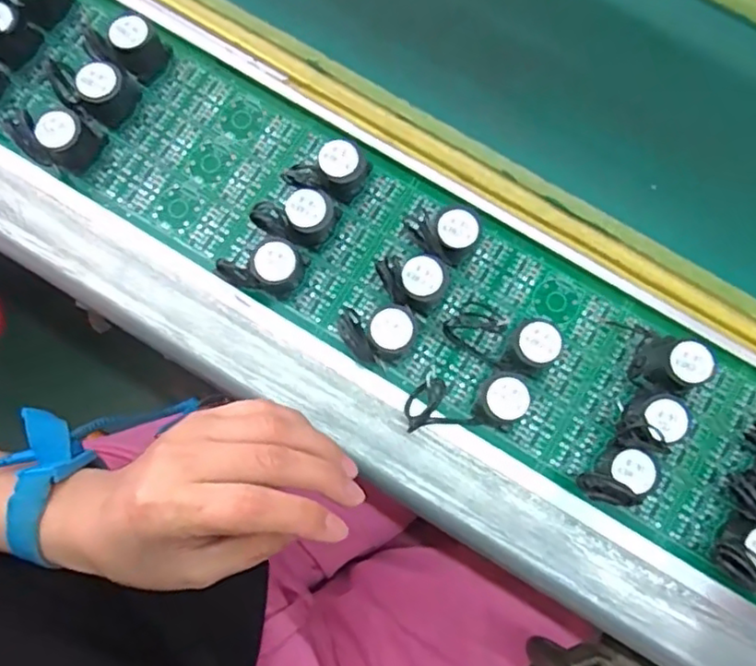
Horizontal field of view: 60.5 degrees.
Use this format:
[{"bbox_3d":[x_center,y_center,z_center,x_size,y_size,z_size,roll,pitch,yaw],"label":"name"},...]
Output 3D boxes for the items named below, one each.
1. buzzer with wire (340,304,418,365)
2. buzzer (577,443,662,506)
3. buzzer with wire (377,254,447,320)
[{"bbox_3d":[0.001,0.001,0.333,0.038,0.027,0.028,5,80,1],"label":"buzzer with wire"},{"bbox_3d":[0.117,0.071,0.318,0.036,0.034,0.027,-40,82,-7],"label":"buzzer"},{"bbox_3d":[0.017,-0.025,0.338,0.033,0.026,0.026,10,80,2],"label":"buzzer with wire"}]

